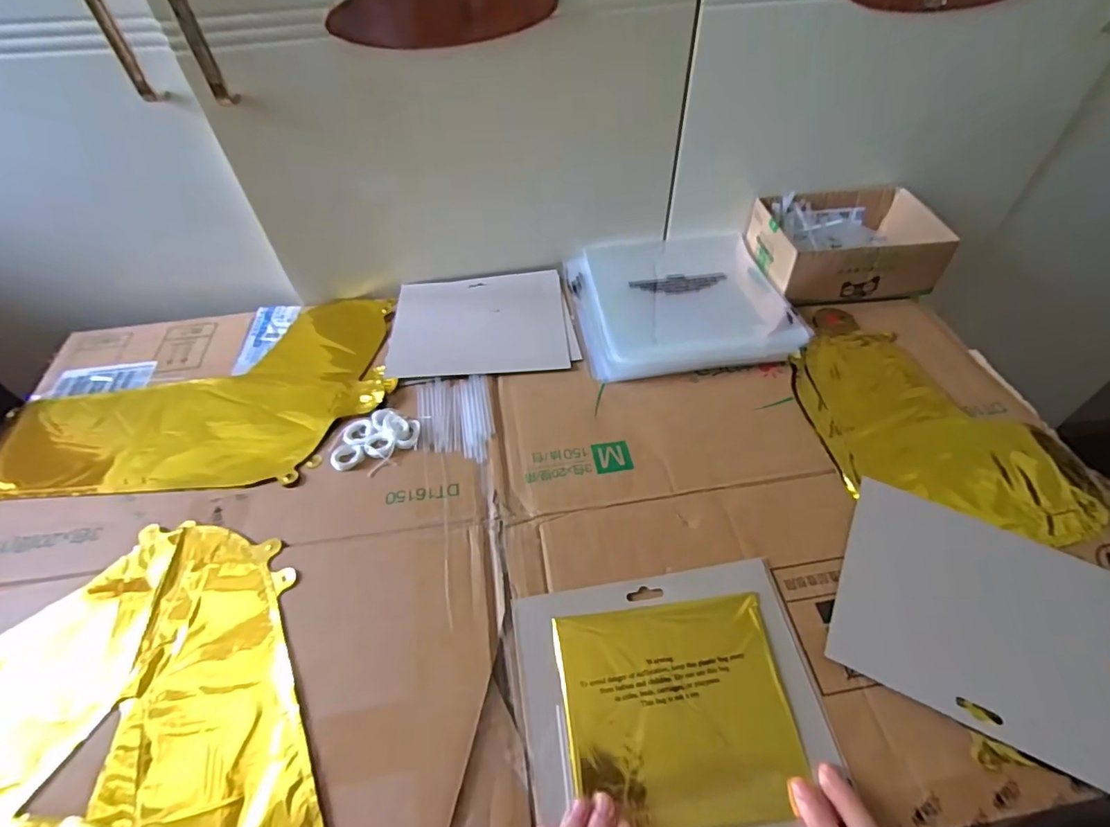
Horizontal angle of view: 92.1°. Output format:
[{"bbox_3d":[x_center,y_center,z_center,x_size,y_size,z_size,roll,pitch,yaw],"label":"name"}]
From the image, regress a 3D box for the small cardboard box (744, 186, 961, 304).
[{"bbox_3d":[0.341,-0.204,0.637,0.191,0.065,0.137,-4,52,-1],"label":"small cardboard box"}]

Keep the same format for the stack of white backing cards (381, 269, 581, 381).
[{"bbox_3d":[-0.082,-0.104,0.603,0.198,0.009,0.161,-5,52,-3],"label":"stack of white backing cards"}]

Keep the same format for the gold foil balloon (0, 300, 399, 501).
[{"bbox_3d":[-0.370,-0.020,0.541,0.394,0.012,0.236,-8,52,-5],"label":"gold foil balloon"}]

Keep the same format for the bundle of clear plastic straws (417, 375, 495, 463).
[{"bbox_3d":[-0.095,0.003,0.514,0.068,0.004,0.103,-10,53,-6],"label":"bundle of clear plastic straws"}]

